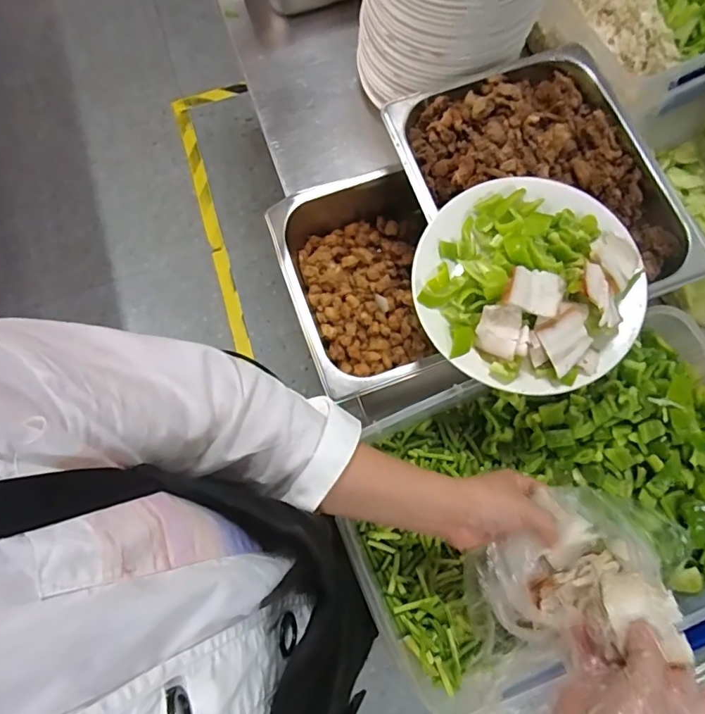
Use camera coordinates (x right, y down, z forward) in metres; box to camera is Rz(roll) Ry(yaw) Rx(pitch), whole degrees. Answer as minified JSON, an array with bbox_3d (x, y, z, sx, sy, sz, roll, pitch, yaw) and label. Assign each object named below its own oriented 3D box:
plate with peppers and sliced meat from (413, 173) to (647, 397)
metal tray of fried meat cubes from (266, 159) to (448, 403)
[{"bbox_3d":[0.166,-0.074,0.465,0.203,0.052,0.207,0,79,1],"label":"plate with peppers and sliced meat"},{"bbox_3d":[0.020,-0.088,0.611,0.189,0.097,0.255,-17,79,-3],"label":"metal tray of fried meat cubes"}]

